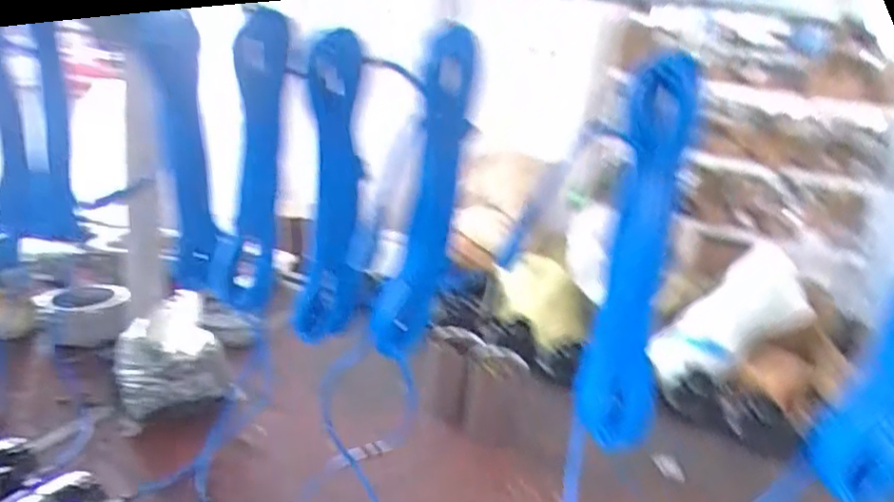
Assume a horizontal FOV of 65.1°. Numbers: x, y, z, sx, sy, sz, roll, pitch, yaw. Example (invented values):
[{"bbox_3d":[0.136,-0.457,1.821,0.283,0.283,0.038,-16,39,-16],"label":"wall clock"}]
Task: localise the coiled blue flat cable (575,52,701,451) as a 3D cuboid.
[{"bbox_3d":[0.179,0.019,0.645,0.071,0.358,0.063,13,19,18],"label":"coiled blue flat cable"}]

